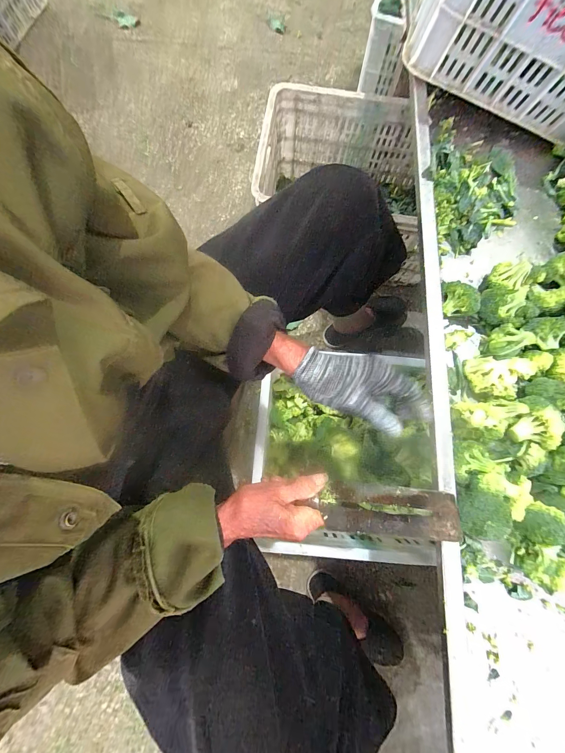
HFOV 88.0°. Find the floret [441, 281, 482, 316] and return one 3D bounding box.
[{"bbox_3d":[0.255,-0.114,0.428,0.034,0.038,0.061,-31,79,-8],"label":"floret"}]

